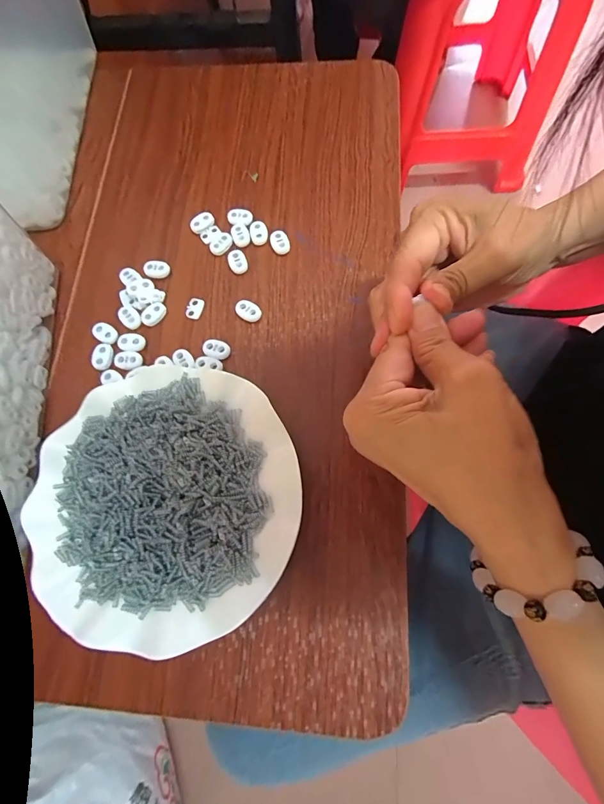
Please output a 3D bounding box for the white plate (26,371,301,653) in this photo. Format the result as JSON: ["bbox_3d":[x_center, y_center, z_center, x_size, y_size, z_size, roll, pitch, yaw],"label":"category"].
[{"bbox_3d":[-0.095,0.067,0.259,0.180,0.024,0.181,0,73,1],"label":"white plate"}]

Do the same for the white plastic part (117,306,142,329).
[{"bbox_3d":[-0.147,-0.072,0.312,0.015,0.004,0.022,-39,77,-10],"label":"white plastic part"}]

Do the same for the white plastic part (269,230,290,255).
[{"bbox_3d":[-0.020,-0.140,0.324,0.014,0.008,0.021,-24,75,-6],"label":"white plastic part"}]

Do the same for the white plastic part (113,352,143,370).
[{"bbox_3d":[-0.143,-0.035,0.300,0.024,0.004,0.015,4,74,2],"label":"white plastic part"}]

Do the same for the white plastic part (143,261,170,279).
[{"bbox_3d":[-0.129,-0.117,0.324,0.023,0.006,0.014,-7,74,-1],"label":"white plastic part"}]

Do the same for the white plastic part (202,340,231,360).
[{"bbox_3d":[-0.070,-0.043,0.300,0.022,0.005,0.014,12,74,4],"label":"white plastic part"}]

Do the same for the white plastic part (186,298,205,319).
[{"bbox_3d":[-0.092,-0.081,0.314,0.013,0.004,0.019,14,74,5],"label":"white plastic part"}]

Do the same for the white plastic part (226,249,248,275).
[{"bbox_3d":[-0.056,-0.123,0.321,0.016,0.008,0.021,-22,74,-6],"label":"white plastic part"}]

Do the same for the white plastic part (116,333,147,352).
[{"bbox_3d":[-0.143,-0.050,0.305,0.023,0.004,0.016,-13,74,-3],"label":"white plastic part"}]

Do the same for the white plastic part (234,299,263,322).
[{"bbox_3d":[-0.045,-0.076,0.309,0.022,0.007,0.015,29,76,9],"label":"white plastic part"}]

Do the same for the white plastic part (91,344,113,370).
[{"bbox_3d":[-0.166,-0.038,0.304,0.016,0.004,0.022,-3,73,0],"label":"white plastic part"}]

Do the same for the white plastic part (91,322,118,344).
[{"bbox_3d":[-0.166,-0.058,0.310,0.022,0.004,0.016,34,77,10],"label":"white plastic part"}]

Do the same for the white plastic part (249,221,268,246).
[{"bbox_3d":[-0.039,-0.151,0.327,0.015,0.007,0.020,-13,74,-3],"label":"white plastic part"}]

